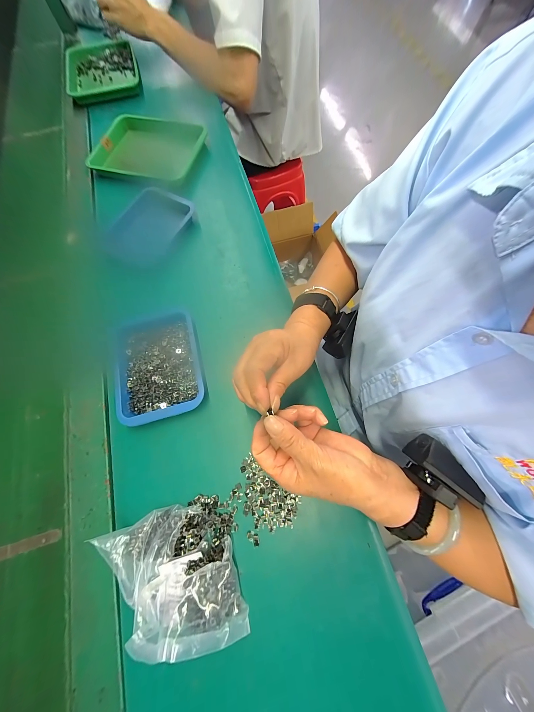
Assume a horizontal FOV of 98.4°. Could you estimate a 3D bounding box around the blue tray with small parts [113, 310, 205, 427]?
[{"bbox_3d":[-0.160,0.009,0.333,0.120,0.021,0.163,-16,72,-4],"label":"blue tray with small parts"}]

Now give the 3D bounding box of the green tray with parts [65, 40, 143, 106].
[{"bbox_3d":[-0.408,-0.714,0.574,0.165,0.026,0.231,-17,72,-4],"label":"green tray with parts"}]

